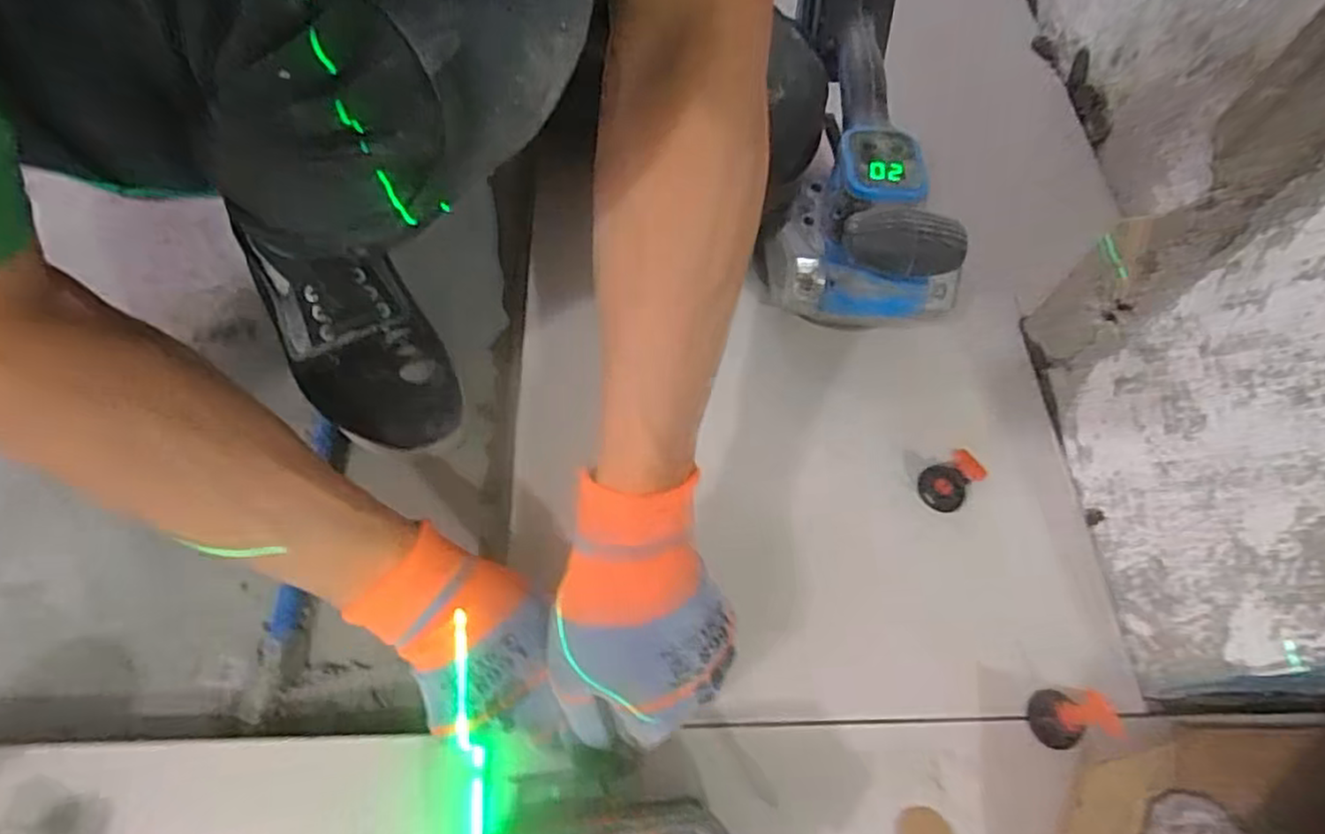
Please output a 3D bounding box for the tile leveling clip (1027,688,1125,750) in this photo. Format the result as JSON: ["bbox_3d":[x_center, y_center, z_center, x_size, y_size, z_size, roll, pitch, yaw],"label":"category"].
[{"bbox_3d":[0.238,0.172,0.398,0.029,0.052,0.032,-4,62,-6],"label":"tile leveling clip"}]

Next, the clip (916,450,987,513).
[{"bbox_3d":[0.200,0.041,0.476,0.059,0.026,0.031,-38,71,-21],"label":"clip"}]

